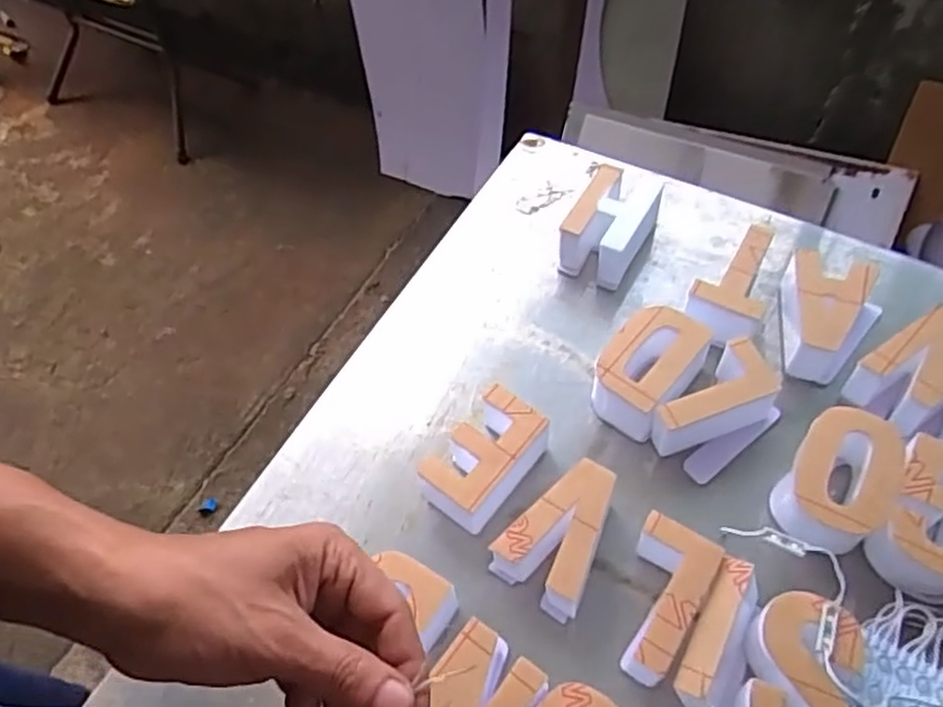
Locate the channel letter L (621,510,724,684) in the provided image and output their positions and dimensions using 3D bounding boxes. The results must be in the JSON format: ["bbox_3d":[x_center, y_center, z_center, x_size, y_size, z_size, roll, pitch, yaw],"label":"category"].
[{"bbox_3d":[0.111,0.154,0.442,0.053,0.051,0.095,25,62,18],"label":"channel letter L"}]

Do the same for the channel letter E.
[{"bbox_3d":[0.009,0.069,0.498,0.049,0.049,0.081,35,66,23],"label":"channel letter E"}]

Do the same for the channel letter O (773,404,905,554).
[{"bbox_3d":[0.234,0.080,0.473,0.057,0.044,0.080,28,64,20],"label":"channel letter O"}]

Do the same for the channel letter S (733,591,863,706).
[{"bbox_3d":[0.174,0.184,0.408,0.061,0.045,0.094,26,65,20],"label":"channel letter S"}]

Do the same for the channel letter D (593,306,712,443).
[{"bbox_3d":[0.125,0.010,0.526,0.053,0.050,0.083,34,66,23],"label":"channel letter D"}]

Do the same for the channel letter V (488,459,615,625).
[{"bbox_3d":[0.058,0.114,0.467,0.058,0.050,0.081,30,64,21],"label":"channel letter V"}]

